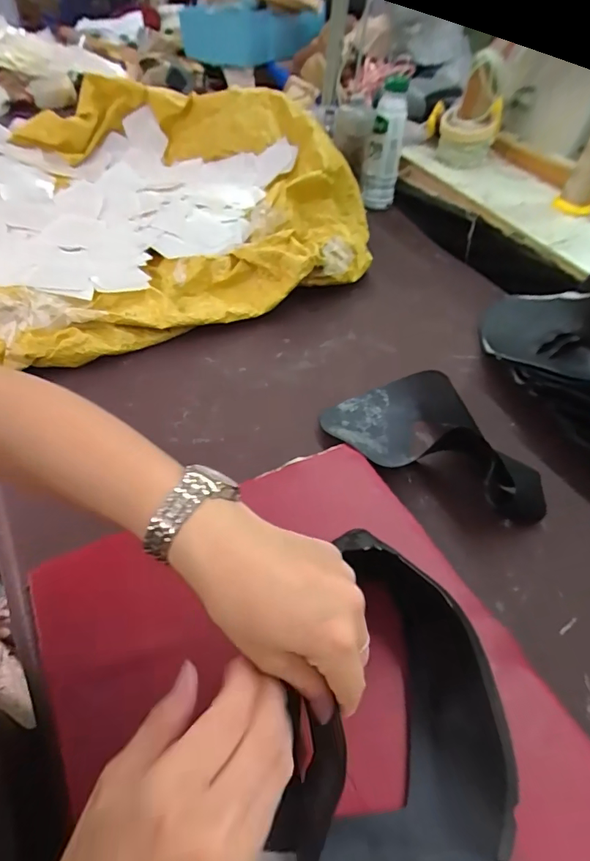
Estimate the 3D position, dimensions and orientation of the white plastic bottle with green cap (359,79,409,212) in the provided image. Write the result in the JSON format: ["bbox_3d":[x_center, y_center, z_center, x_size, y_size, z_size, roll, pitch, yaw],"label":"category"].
[{"bbox_3d":[0.155,-0.488,0.798,0.062,0.187,0.054,9,47,4],"label":"white plastic bottle with green cap"}]

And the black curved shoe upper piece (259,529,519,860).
[{"bbox_3d":[0.060,0.193,0.252,0.129,0.073,0.213,21,48,14],"label":"black curved shoe upper piece"}]

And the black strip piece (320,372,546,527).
[{"bbox_3d":[0.149,-0.008,0.468,0.230,0.052,0.136,25,49,17],"label":"black strip piece"}]

